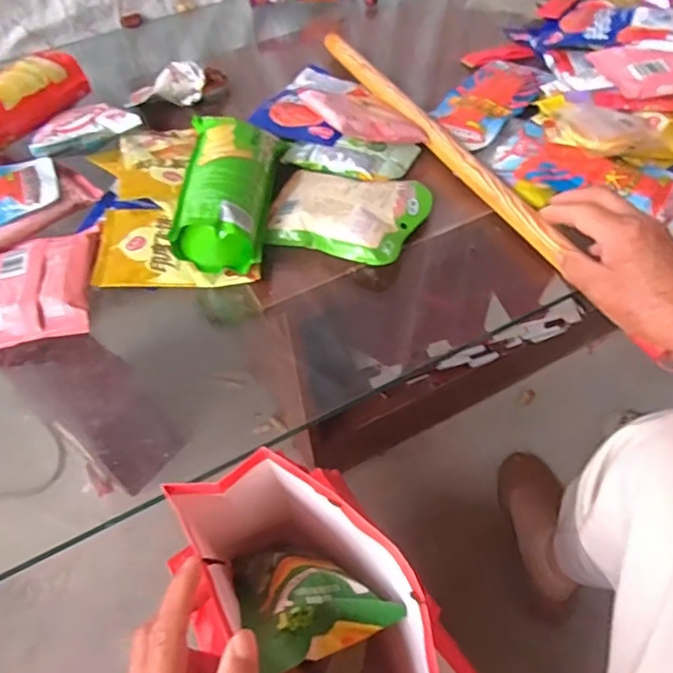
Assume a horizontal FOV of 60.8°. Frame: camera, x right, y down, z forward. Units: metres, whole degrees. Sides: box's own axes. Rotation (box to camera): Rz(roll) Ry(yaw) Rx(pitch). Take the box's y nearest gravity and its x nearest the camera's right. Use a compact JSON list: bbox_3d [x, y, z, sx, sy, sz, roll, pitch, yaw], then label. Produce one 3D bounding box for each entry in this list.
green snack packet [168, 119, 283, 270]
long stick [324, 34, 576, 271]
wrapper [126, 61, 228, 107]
[{"bbox_3d":[-0.107,-0.156,0.566,0.085,0.053,0.191,-3,52,2],"label":"green snack packet"},{"bbox_3d":[0.099,-0.236,0.642,0.020,0.020,0.462,-23,55,-14],"label":"long stick"},{"bbox_3d":[-0.203,-0.320,0.726,0.122,0.042,0.035,-14,52,-7],"label":"wrapper"}]

